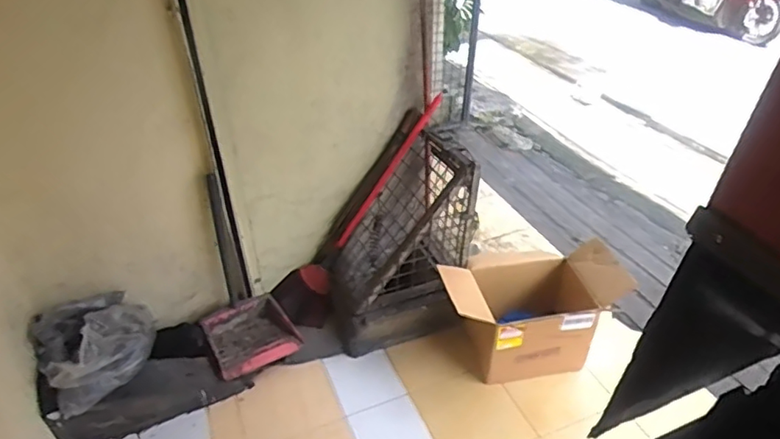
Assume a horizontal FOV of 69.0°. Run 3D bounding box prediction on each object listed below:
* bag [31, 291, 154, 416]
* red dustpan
[{"bbox_3d":[-0.832,0.342,1.616,0.305,0.198,0.252,-27,44,-30],"label":"bag"},{"bbox_3d":[-0.464,0.380,1.899,0.278,0.083,0.239,-21,41,-24],"label":"red dustpan"}]

